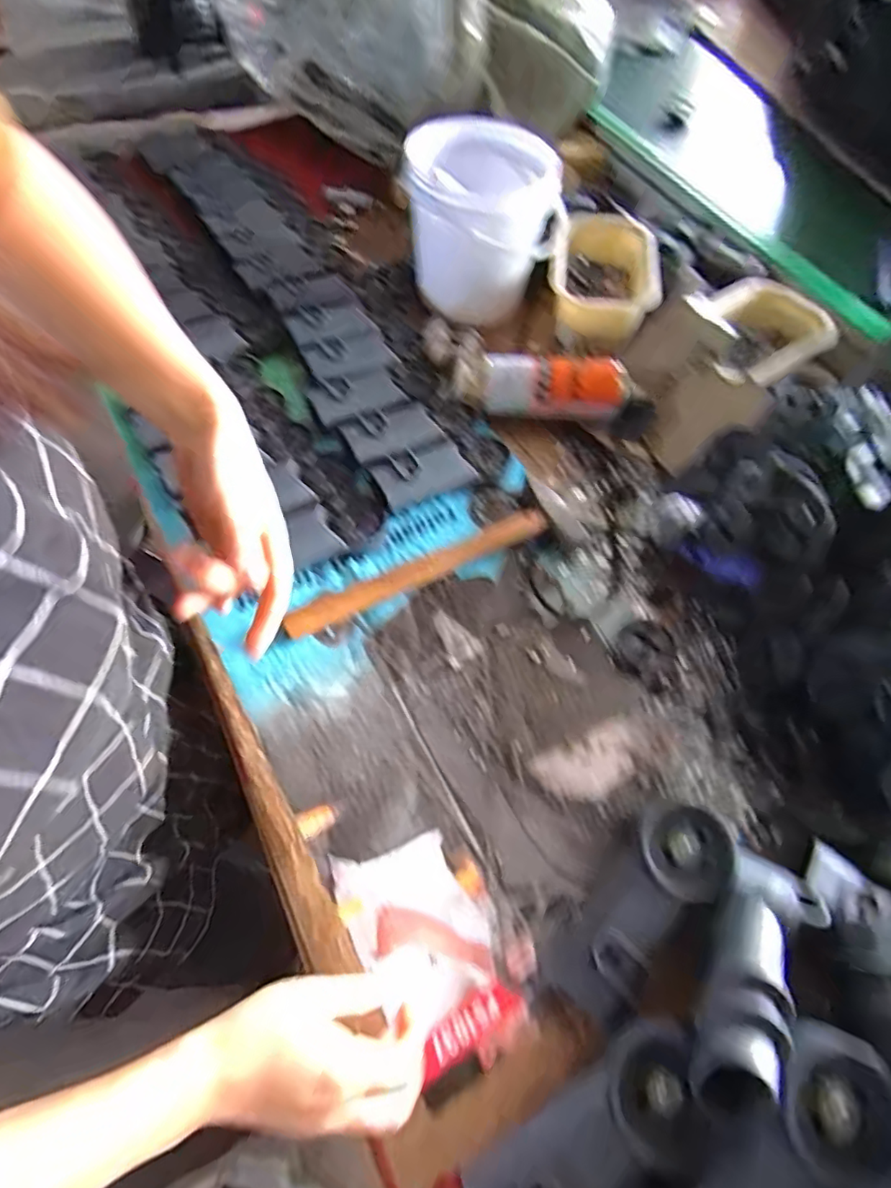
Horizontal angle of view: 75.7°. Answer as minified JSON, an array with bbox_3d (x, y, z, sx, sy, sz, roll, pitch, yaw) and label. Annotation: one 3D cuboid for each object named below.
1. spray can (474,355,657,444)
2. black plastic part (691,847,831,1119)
[{"bbox_3d":[0.141,-0.239,0.670,0.194,0.055,0.077,6,61,0],"label":"spray can"},{"bbox_3d":[0.191,0.240,0.365,0.059,0.065,0.161,38,43,16],"label":"black plastic part"}]

